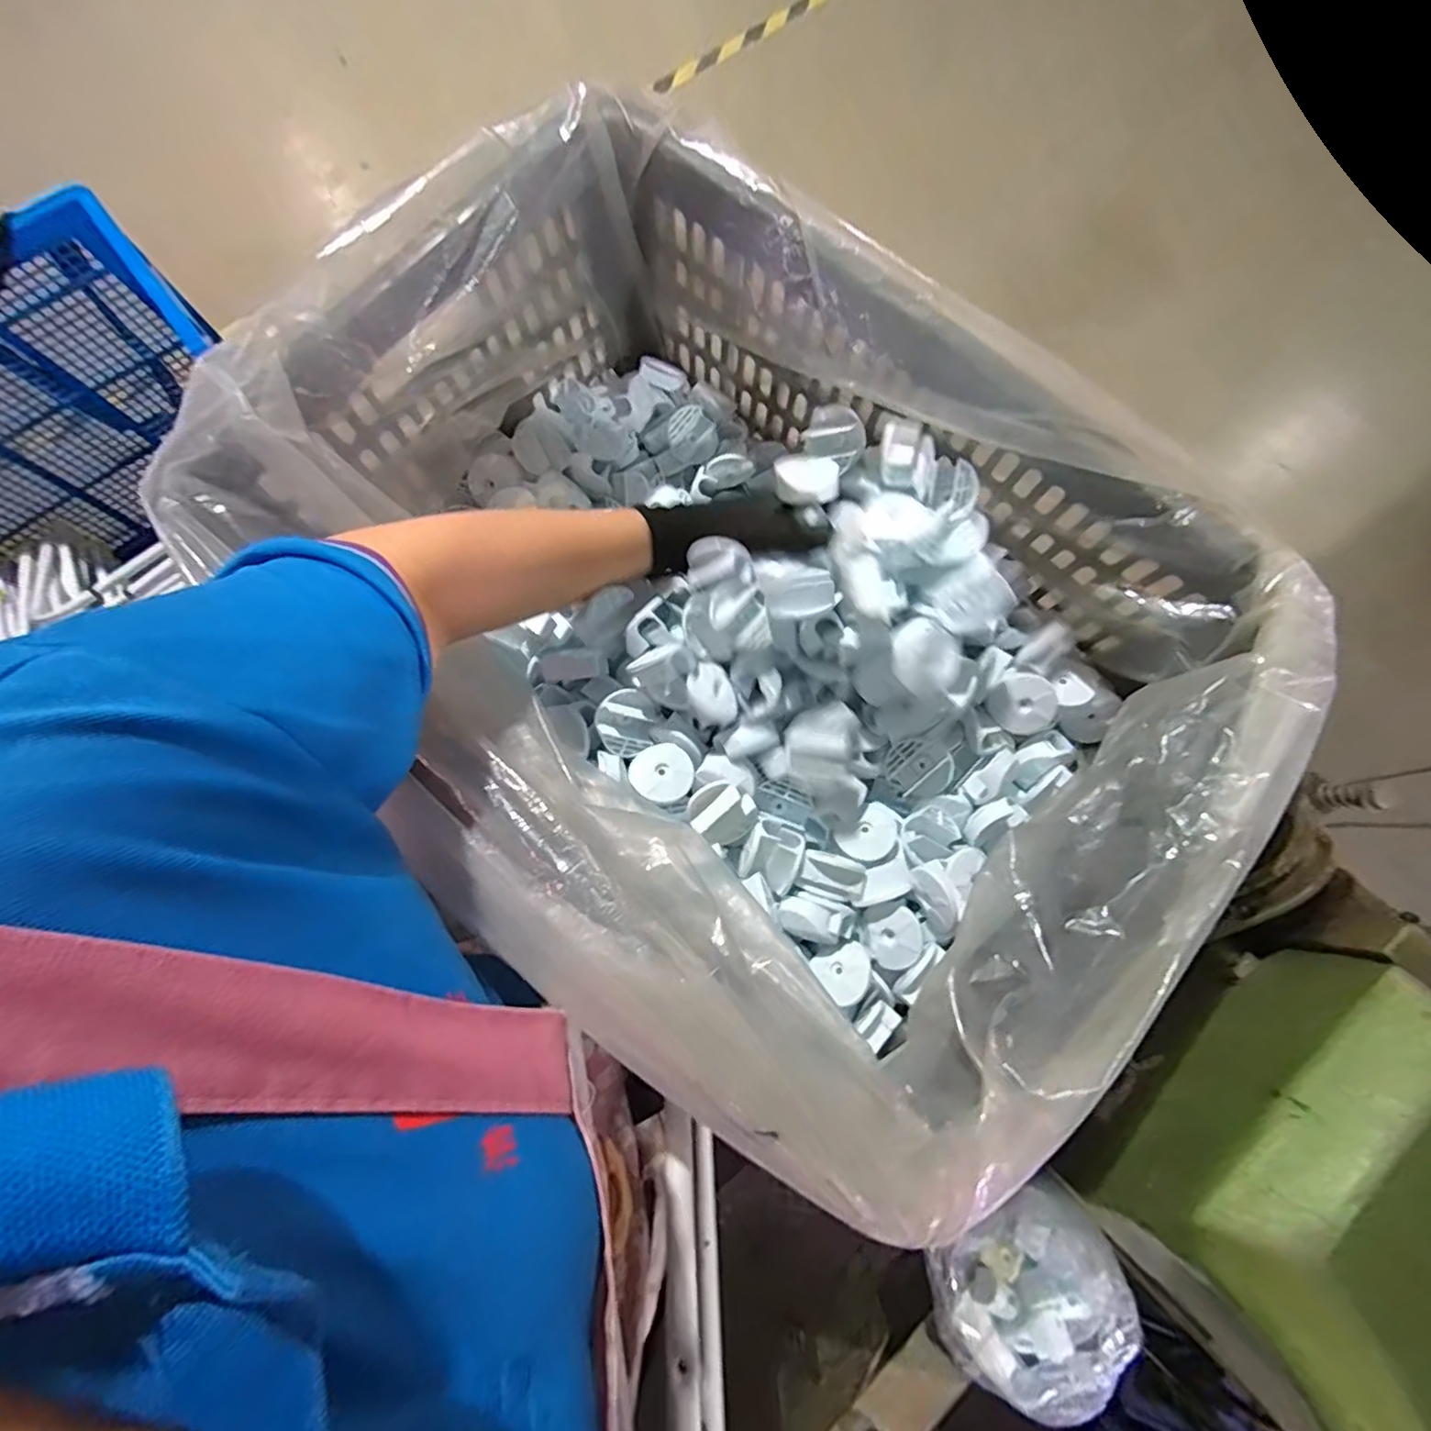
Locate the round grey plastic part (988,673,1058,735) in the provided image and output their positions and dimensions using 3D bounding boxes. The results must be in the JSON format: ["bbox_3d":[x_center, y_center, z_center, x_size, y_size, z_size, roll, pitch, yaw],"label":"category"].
[{"bbox_3d":[0.239,-0.010,0.486,0.045,0.017,0.045,1,96,6],"label":"round grey plastic part"}]

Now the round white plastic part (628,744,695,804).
[{"bbox_3d":[-0.039,0.042,0.457,0.046,0.006,0.046,0,60,-1],"label":"round white plastic part"}]

